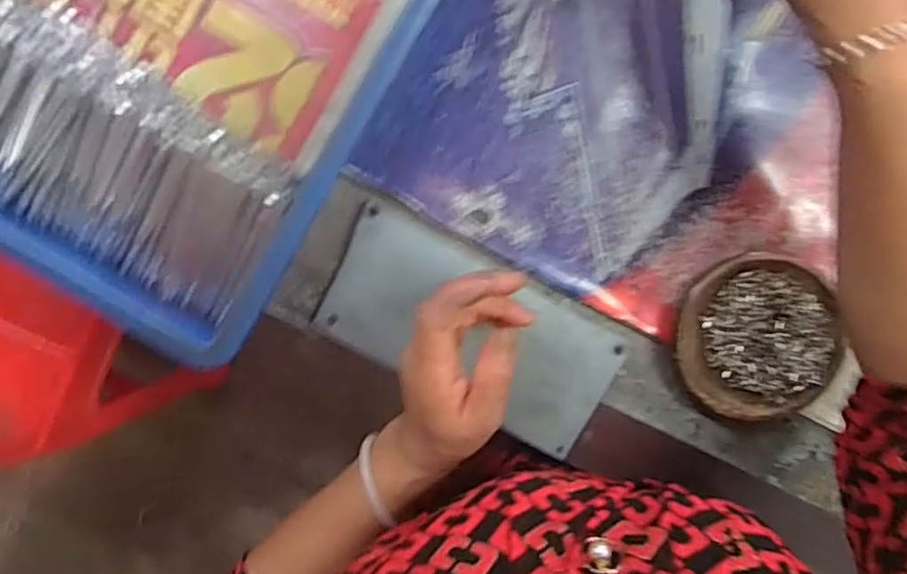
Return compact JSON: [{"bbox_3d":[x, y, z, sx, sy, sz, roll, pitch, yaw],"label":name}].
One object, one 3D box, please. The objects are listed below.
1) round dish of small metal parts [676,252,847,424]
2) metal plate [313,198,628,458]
[{"bbox_3d":[0.209,0.035,0.451,0.108,0.021,0.110,0,98,-1],"label":"round dish of small metal parts"},{"bbox_3d":[0.014,0.030,0.448,0.201,0.009,0.097,30,93,-5],"label":"metal plate"}]

